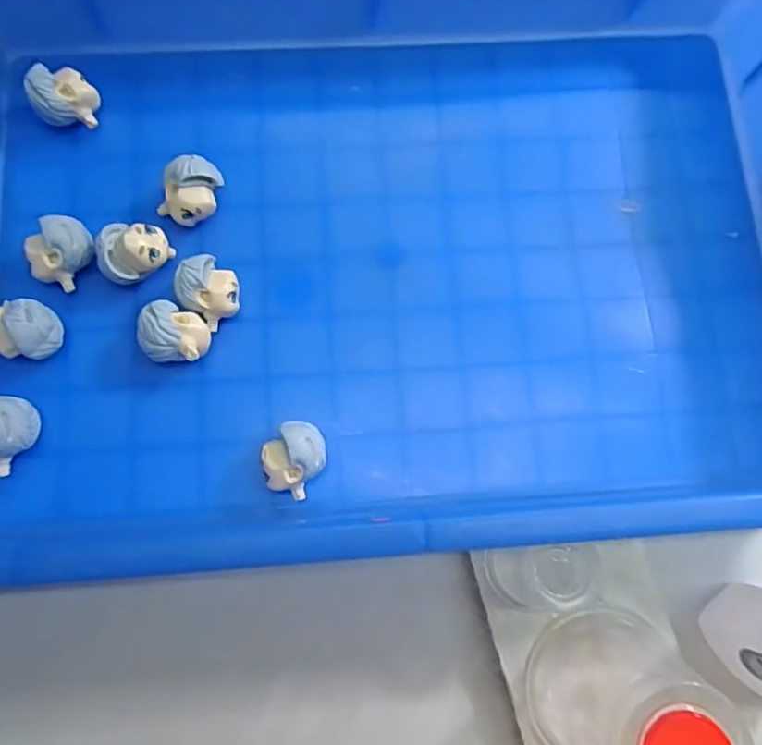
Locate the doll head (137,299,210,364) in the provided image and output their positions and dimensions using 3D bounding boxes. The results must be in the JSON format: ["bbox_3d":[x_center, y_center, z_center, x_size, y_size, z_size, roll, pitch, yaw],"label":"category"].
[{"bbox_3d":[-0.083,-0.014,0.241,0.026,0.024,0.023,28,80,4],"label":"doll head"}]

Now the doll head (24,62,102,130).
[{"bbox_3d":[-0.138,-0.120,0.260,0.023,0.025,0.021,1,79,-1],"label":"doll head"}]

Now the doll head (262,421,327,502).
[{"bbox_3d":[-0.033,0.034,0.232,0.022,0.025,0.027,38,80,6],"label":"doll head"}]

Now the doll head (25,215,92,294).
[{"bbox_3d":[-0.132,-0.049,0.245,0.017,0.022,0.027,34,80,5],"label":"doll head"}]

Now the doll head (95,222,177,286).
[{"bbox_3d":[-0.104,-0.050,0.246,0.023,0.022,0.027,42,81,7],"label":"doll head"}]

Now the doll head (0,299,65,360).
[{"bbox_3d":[-0.141,-0.016,0.236,0.023,0.026,0.020,-40,82,-8],"label":"doll head"}]

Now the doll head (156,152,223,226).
[{"bbox_3d":[-0.080,-0.076,0.252,0.020,0.024,0.026,30,80,5],"label":"doll head"}]

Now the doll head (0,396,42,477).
[{"bbox_3d":[-0.146,0.023,0.228,0.020,0.025,0.027,41,81,6],"label":"doll head"}]

